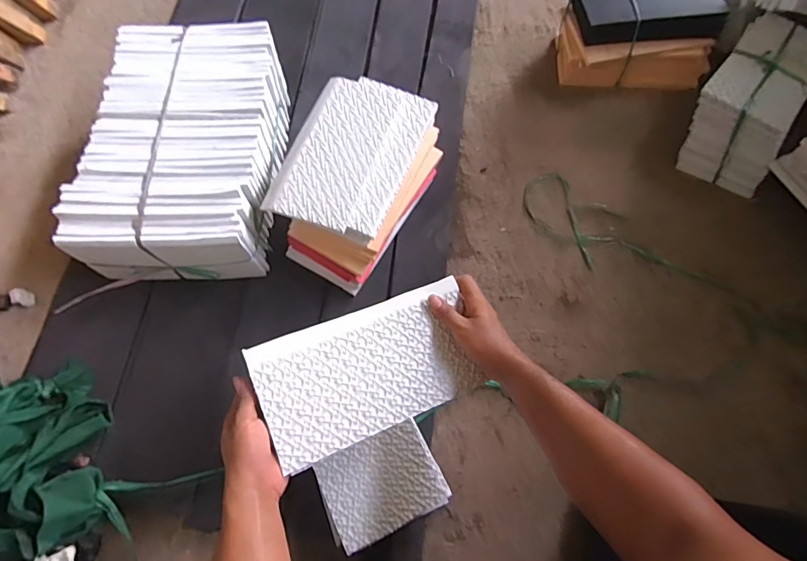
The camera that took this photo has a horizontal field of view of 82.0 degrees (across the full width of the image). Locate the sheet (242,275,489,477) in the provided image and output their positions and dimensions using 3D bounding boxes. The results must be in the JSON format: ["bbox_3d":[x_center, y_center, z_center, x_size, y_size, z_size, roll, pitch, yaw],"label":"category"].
[{"bbox_3d":[-0.037,0.108,0.576,0.271,0.007,0.148,-19,84,-20],"label":"sheet"}]

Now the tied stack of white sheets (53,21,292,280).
[{"bbox_3d":[-0.387,-0.240,0.853,0.301,0.154,0.460,0,68,-1],"label":"tied stack of white sheets"}]

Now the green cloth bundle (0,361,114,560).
[{"bbox_3d":[-0.585,0.243,0.690,0.240,0.134,0.312,-13,68,-6],"label":"green cloth bundle"}]

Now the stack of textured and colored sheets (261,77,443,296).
[{"bbox_3d":[-0.085,-0.178,0.843,0.211,0.166,0.324,27,70,10],"label":"stack of textured and colored sheets"}]

